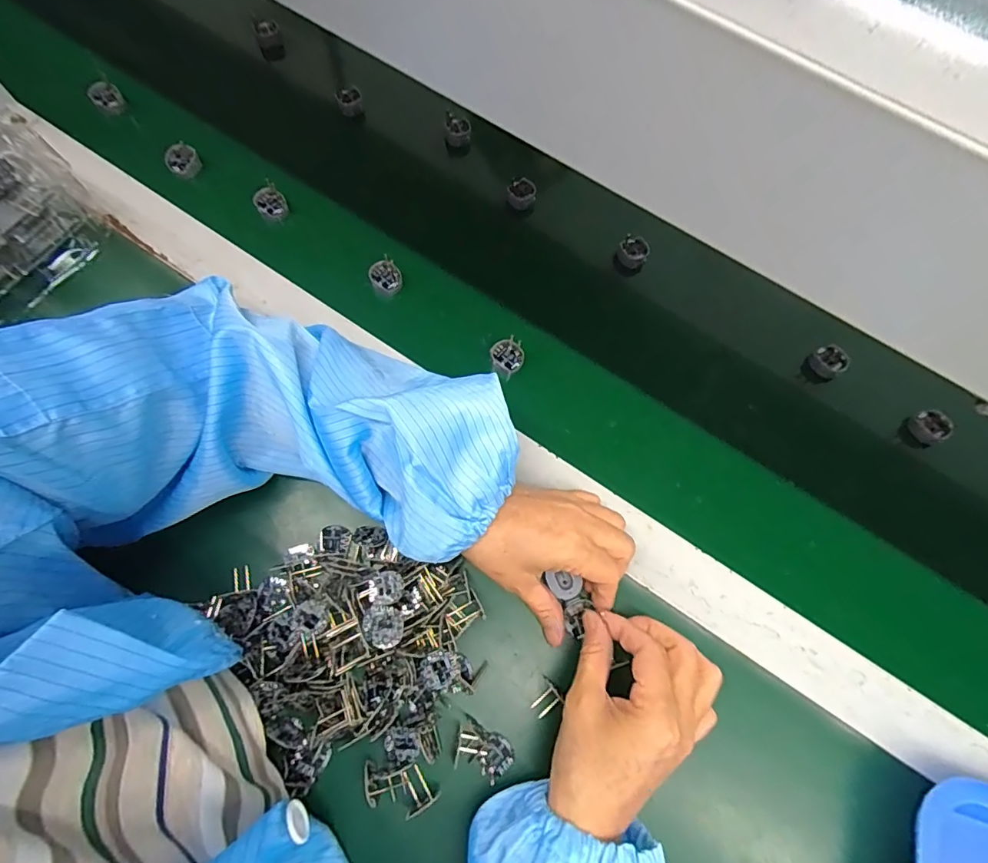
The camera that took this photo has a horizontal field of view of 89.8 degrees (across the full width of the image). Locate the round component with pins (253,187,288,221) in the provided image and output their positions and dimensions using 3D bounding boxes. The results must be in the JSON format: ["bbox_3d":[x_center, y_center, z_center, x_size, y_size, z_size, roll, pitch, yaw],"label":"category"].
[{"bbox_3d":[-0.209,-0.214,0.465,0.026,0.013,0.029,-25,75,-11],"label":"round component with pins"}]

